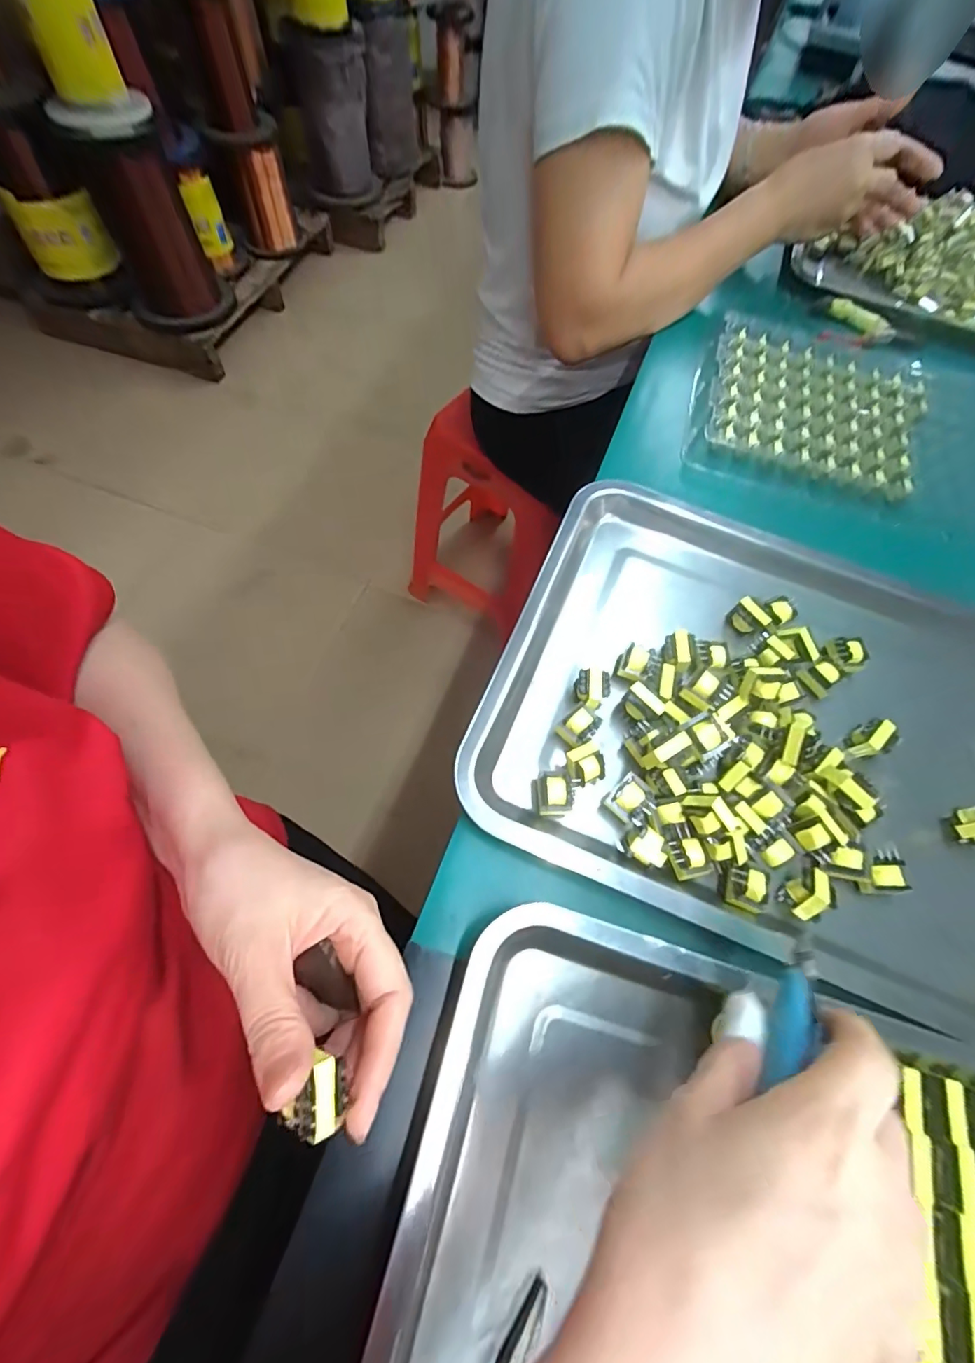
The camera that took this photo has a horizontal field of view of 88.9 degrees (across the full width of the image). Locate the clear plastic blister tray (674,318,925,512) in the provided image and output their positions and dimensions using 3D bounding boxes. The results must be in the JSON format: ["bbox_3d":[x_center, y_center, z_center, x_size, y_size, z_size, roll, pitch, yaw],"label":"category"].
[{"bbox_3d":[0.304,-0.261,0.469,0.205,0.021,0.202,22,65,6],"label":"clear plastic blister tray"}]

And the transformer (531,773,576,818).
[{"bbox_3d":[0.039,0.069,0.300,0.024,0.018,0.024,-3,65,-6],"label":"transformer"}]

